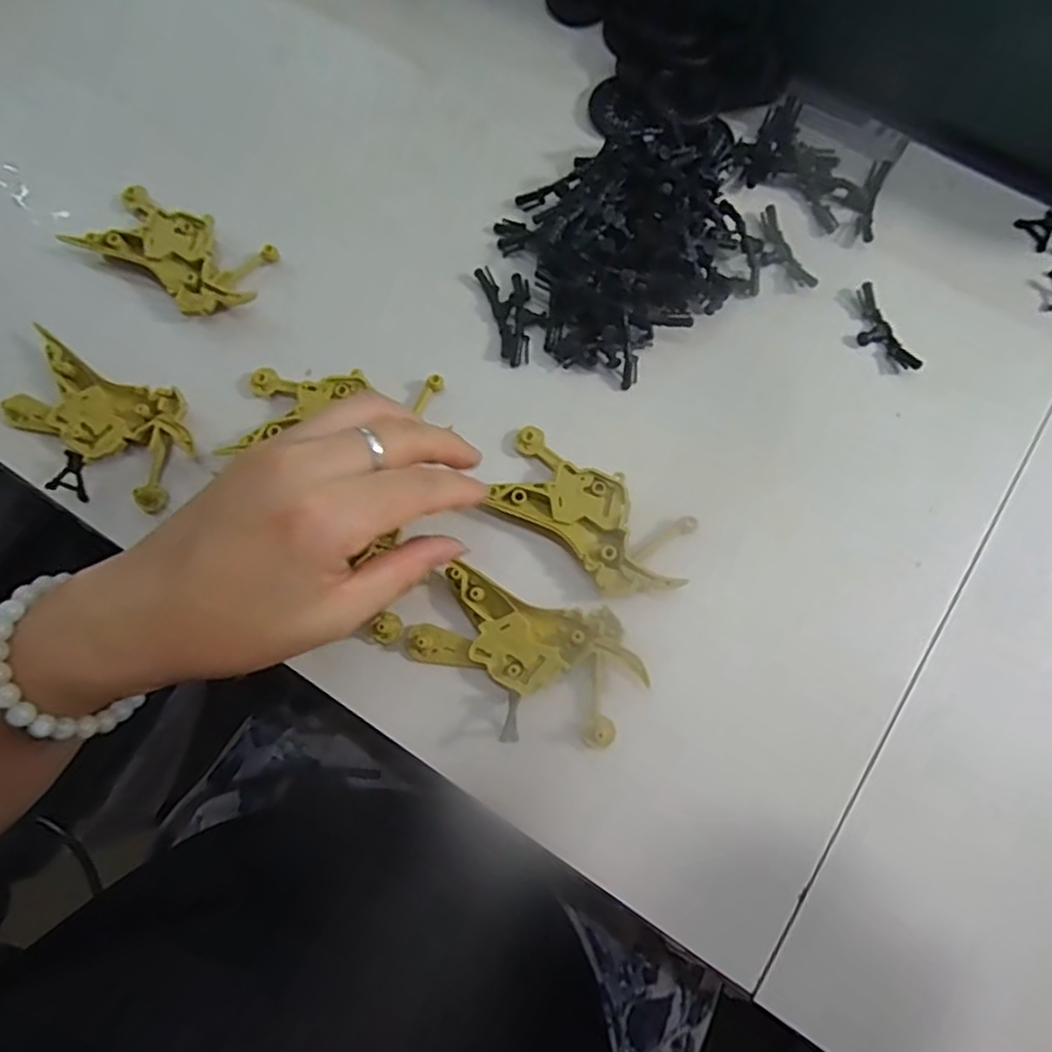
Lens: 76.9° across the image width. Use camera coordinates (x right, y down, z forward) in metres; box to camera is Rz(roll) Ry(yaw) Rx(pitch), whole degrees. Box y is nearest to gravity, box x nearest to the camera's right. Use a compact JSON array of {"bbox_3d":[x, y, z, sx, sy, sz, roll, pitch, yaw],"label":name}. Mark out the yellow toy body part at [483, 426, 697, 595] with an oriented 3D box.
[{"bbox_3d":[0.028,-0.003,0.302,0.092,0.015,0.046,32,80,8],"label":"yellow toy body part"}]

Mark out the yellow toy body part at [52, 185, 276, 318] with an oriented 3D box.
[{"bbox_3d":[-0.175,-0.137,0.334,0.095,0.014,0.048,28,79,7],"label":"yellow toy body part"}]

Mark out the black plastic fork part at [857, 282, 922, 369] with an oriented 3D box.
[{"bbox_3d":[0.171,-0.094,0.322,0.018,0.006,0.047,-28,78,-5],"label":"black plastic fork part"}]

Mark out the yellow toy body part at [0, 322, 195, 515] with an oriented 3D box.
[{"bbox_3d":[-0.200,-0.051,0.316,0.093,0.015,0.051,30,79,8],"label":"yellow toy body part"}]

